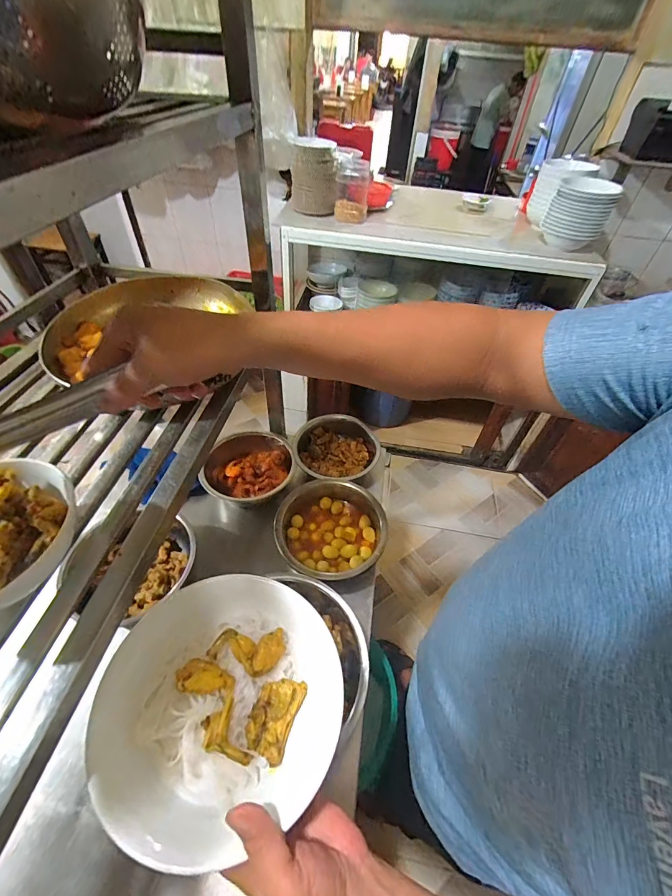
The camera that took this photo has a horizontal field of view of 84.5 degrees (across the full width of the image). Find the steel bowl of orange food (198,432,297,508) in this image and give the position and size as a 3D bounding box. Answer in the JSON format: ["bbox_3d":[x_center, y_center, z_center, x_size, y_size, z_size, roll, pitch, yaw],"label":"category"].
[{"bbox_3d":[-0.174,0.036,0.766,0.179,0.063,0.188,0,49,0],"label":"steel bowl of orange food"}]

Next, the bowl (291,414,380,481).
[{"bbox_3d":[0.001,0.013,0.796,0.178,0.065,0.180,1,49,1],"label":"bowl"}]

